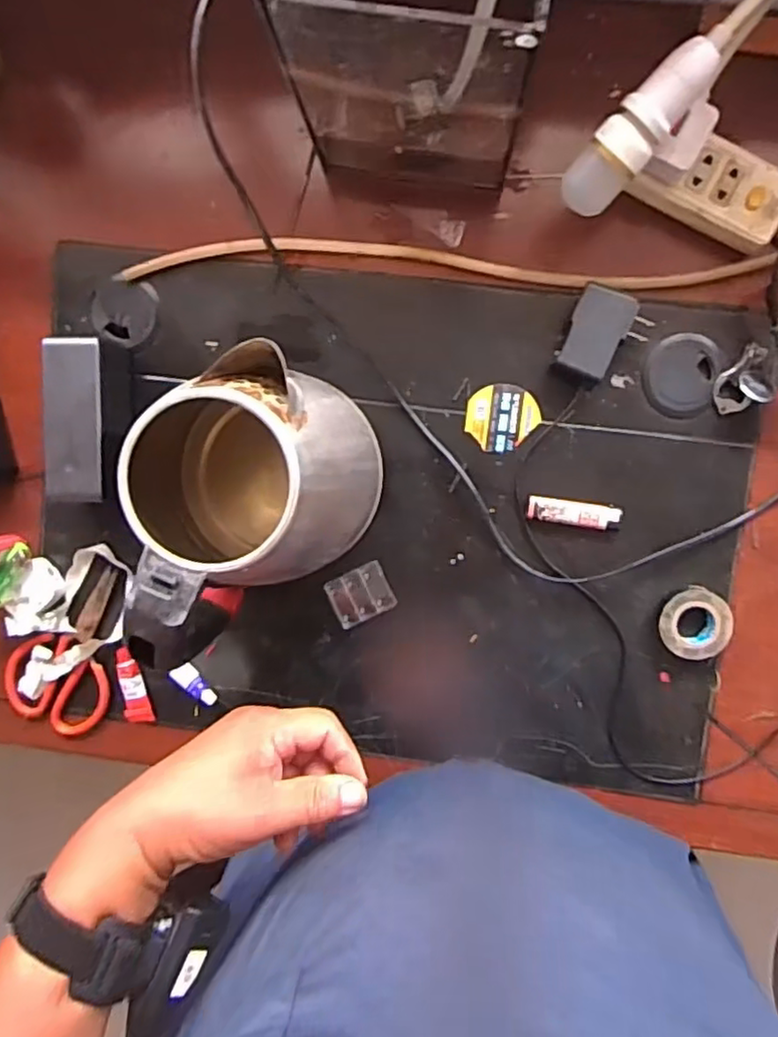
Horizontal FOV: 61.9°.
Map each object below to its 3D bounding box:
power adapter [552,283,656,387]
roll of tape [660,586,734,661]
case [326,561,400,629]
[{"bbox_3d":[0.168,-0.141,0.509,0.057,0.029,0.067,19,97,3],"label":"power adapter"},{"bbox_3d":[0.251,0.087,0.533,0.057,0.020,0.057,0,96,5],"label":"roll of tape"},{"bbox_3d":[-0.024,0.066,0.558,0.052,0.007,0.044,-25,93,7],"label":"case"}]

